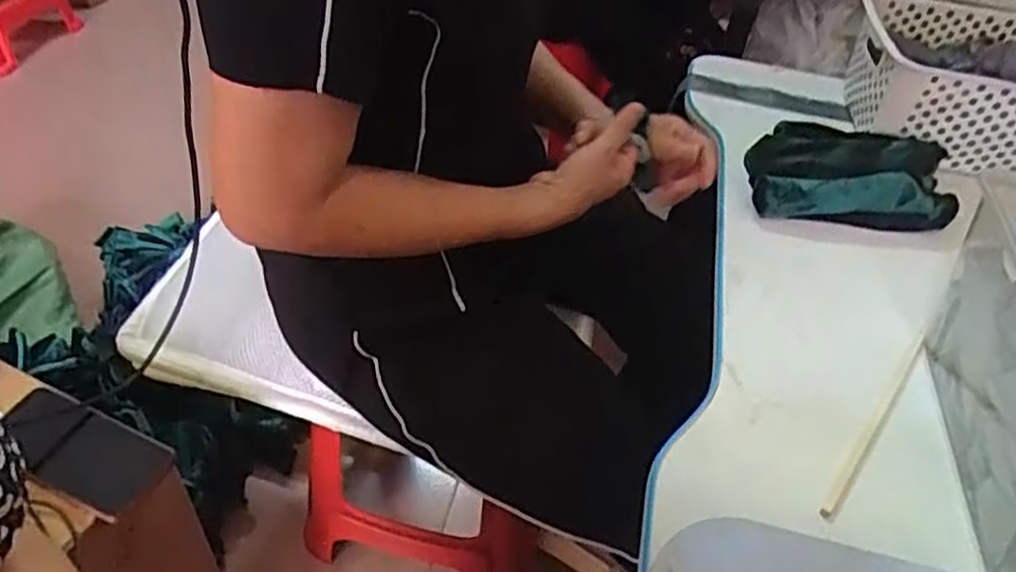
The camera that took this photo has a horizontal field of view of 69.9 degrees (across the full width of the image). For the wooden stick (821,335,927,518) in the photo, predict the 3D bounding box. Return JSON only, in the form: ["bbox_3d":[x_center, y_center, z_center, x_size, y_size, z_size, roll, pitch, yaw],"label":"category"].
[{"bbox_3d":[0.267,0.094,0.521,0.009,0.013,0.200,32,48,25],"label":"wooden stick"}]

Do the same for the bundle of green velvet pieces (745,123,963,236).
[{"bbox_3d":[0.334,-0.110,0.710,0.197,0.047,0.101,6,42,0],"label":"bundle of green velvet pieces"}]

